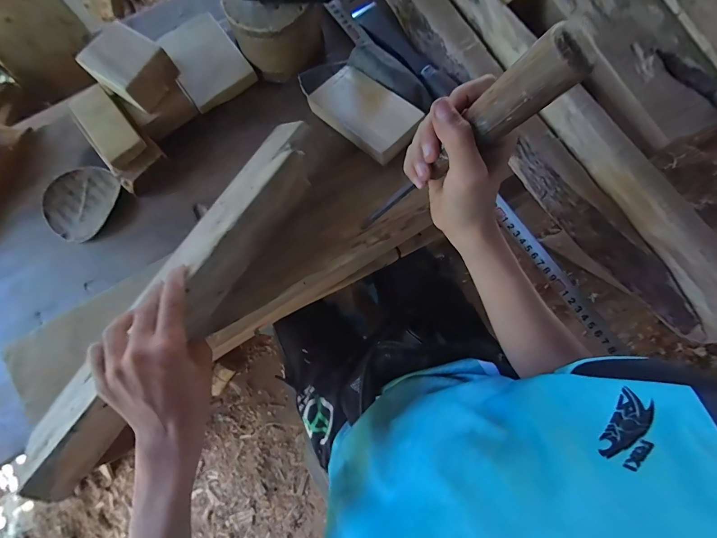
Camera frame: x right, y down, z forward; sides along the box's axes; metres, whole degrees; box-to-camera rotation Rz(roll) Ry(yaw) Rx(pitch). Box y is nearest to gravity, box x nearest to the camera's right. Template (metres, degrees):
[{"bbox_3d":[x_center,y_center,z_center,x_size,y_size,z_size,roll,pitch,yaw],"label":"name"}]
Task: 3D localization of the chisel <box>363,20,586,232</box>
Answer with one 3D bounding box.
[{"bbox_3d":[0.059,-0.080,0.269,0.029,0.242,0.033,11,77,-17],"label":"chisel"}]

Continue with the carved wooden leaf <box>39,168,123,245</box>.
[{"bbox_3d":[-0.324,-0.079,0.404,0.081,0.009,0.088,0,77,1],"label":"carved wooden leaf"}]

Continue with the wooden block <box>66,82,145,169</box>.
[{"bbox_3d":[-0.281,-0.162,0.385,0.043,0.013,0.101,-37,79,-7],"label":"wooden block"}]

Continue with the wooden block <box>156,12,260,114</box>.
[{"bbox_3d":[-0.193,-0.263,0.432,0.081,0.014,0.125,-34,79,-7],"label":"wooden block"}]

